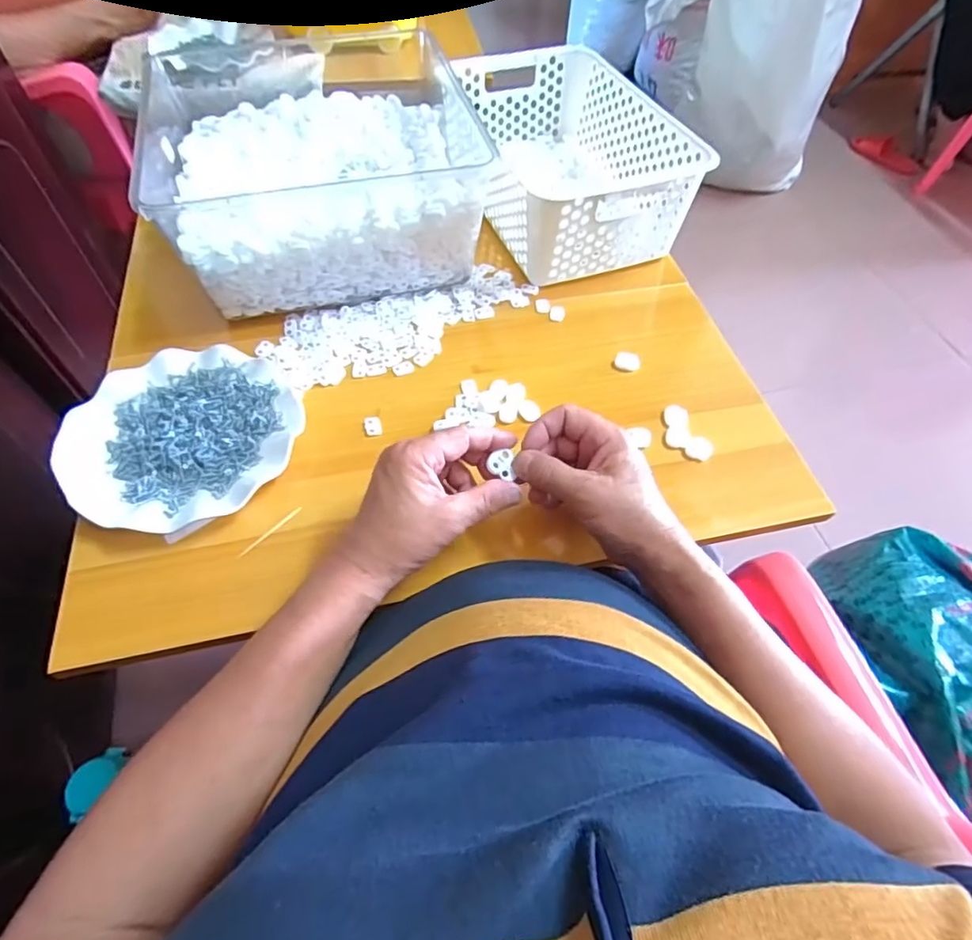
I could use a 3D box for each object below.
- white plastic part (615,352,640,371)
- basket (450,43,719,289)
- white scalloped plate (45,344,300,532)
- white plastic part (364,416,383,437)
[{"bbox_3d":[0.137,-0.106,0.545,0.024,0.014,0.016,21,57,11],"label":"white plastic part"},{"bbox_3d":[0.087,-0.361,0.647,0.192,0.102,0.302,-16,58,-13],"label":"basket"},{"bbox_3d":[-0.250,-0.029,0.474,0.176,0.024,0.182,1,56,-2],"label":"white scalloped plate"},{"bbox_3d":[-0.100,-0.039,0.500,0.015,0.006,0.018,-9,57,-9],"label":"white plastic part"}]

